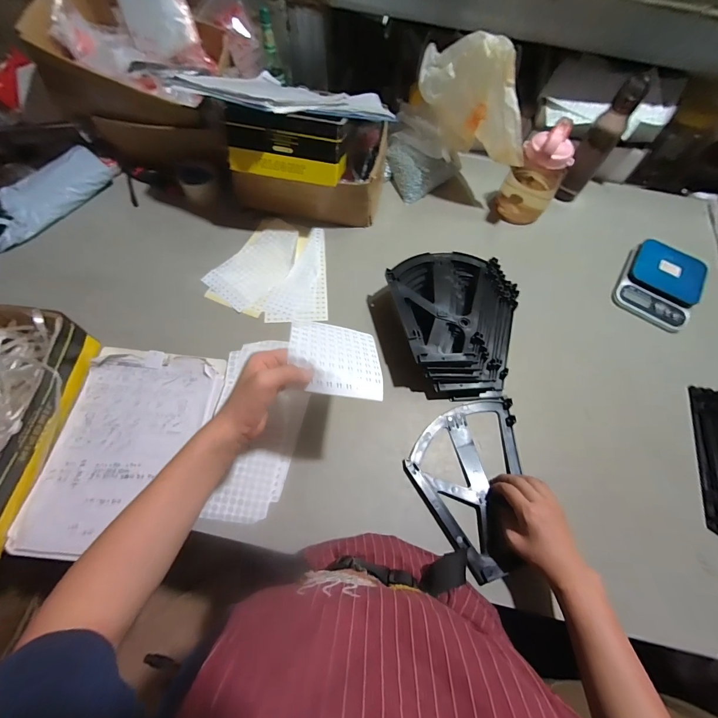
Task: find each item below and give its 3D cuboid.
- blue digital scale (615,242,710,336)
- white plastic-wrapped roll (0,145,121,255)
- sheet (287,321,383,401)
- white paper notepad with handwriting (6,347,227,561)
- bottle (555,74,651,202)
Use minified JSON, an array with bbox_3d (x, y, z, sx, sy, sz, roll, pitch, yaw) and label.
[{"bbox_3d":[0.654,-0.170,0.725,0.145,0.033,0.202,34,68,13],"label":"blue digital scale"},{"bbox_3d":[-0.710,-0.322,0.715,0.108,0.067,0.392,36,68,13],"label":"white plastic-wrapped roll"},{"bbox_3d":[-0.032,-0.005,0.438,0.117,0.026,0.122,13,40,-16],"label":"sheet"},{"bbox_3d":[-0.363,0.133,0.532,0.228,0.022,0.312,5,65,0],"label":"white paper notepad with handwriting"},{"bbox_3d":[0.538,-0.484,0.763,0.068,0.241,0.050,31,67,11],"label":"bottle"}]

